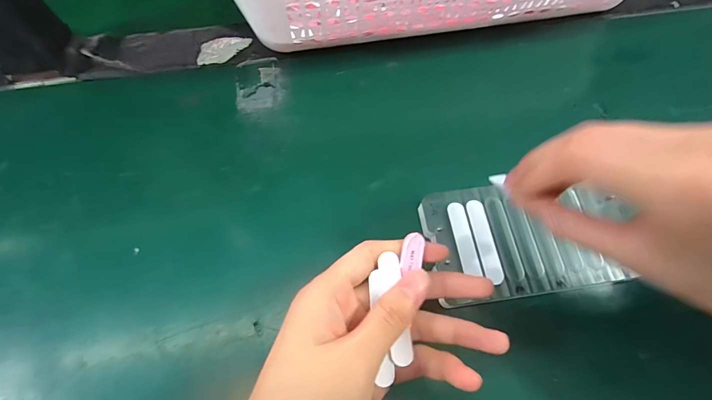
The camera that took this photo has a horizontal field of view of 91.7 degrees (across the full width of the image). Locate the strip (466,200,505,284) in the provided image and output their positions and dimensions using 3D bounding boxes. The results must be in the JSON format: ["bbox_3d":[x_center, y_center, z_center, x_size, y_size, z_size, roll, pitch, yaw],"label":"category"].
[{"bbox_3d":[0.077,0.023,0.204,0.011,0.004,0.051,-8,69,-4],"label":"strip"}]

